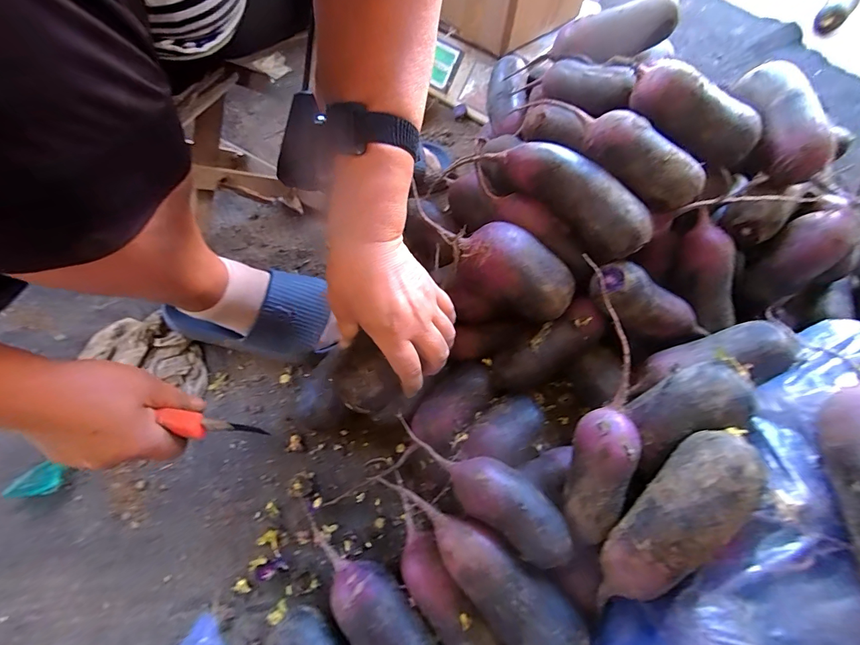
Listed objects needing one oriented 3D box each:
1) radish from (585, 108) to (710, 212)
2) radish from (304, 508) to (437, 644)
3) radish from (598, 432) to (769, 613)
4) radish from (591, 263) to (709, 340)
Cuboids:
[{"bbox_3d":[0.207,-0.160,0.380,0.122,0.044,0.046,41,70,19],"label":"radish"},{"bbox_3d":[-0.052,0.266,0.359,0.059,0.059,0.153,-38,69,-18],"label":"radish"},{"bbox_3d":[0.195,0.156,0.304,0.065,0.048,0.161,37,99,17],"label":"radish"},{"bbox_3d":[0.232,-0.013,0.408,0.139,0.048,0.042,27,62,-14],"label":"radish"}]

